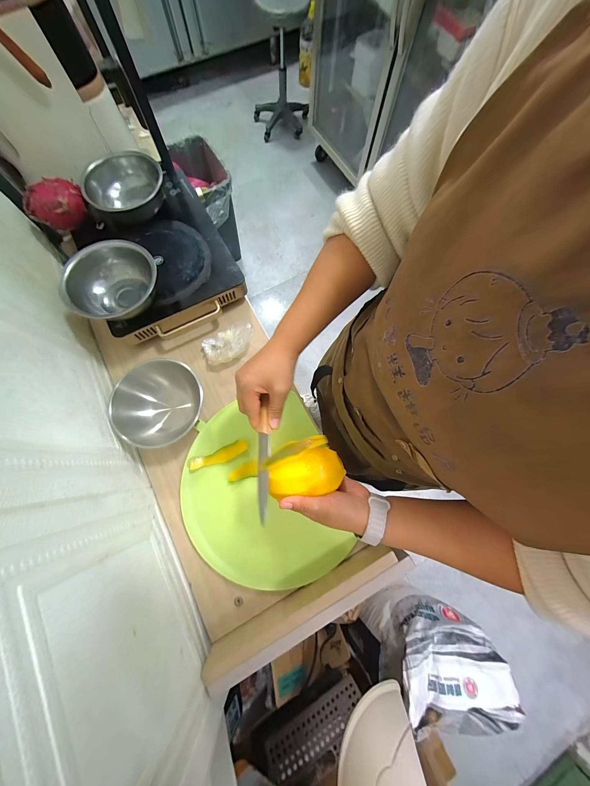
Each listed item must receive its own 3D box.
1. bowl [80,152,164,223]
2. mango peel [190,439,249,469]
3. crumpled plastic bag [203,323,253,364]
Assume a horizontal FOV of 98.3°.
[{"bbox_3d":[-0.357,-0.433,0.549,0.166,0.054,0.144,-35,78,-11],"label":"bowl"},{"bbox_3d":[-0.143,0.119,0.483,0.113,0.007,0.027,-21,76,-8],"label":"mango peel"},{"bbox_3d":[-0.137,-0.102,0.521,0.109,0.048,0.065,-15,76,-6],"label":"crumpled plastic bag"}]

